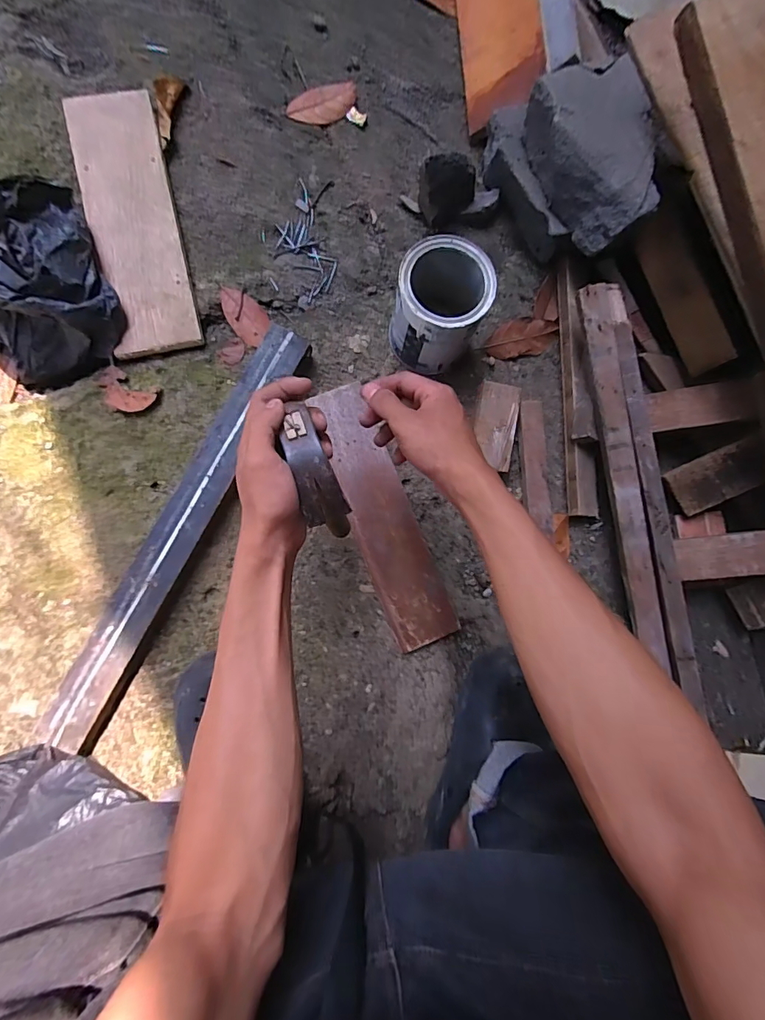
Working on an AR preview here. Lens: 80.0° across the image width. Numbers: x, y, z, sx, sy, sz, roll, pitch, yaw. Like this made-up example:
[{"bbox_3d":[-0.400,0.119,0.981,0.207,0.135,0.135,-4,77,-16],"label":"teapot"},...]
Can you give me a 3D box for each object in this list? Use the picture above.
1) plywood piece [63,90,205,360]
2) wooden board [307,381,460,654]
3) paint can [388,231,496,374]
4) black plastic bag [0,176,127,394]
[{"bbox_3d":[-0.330,-0.379,0.605,0.110,0.029,0.347,-13,86,-7],"label":"plywood piece"},{"bbox_3d":[0.000,0.005,0.603,0.087,0.017,0.348,-21,87,-7],"label":"wooden board"},{"bbox_3d":[0.067,-0.250,0.576,0.103,0.134,0.112,0,86,-5],"label":"paint can"},{"bbox_3d":[-0.443,-0.285,0.561,0.187,0.127,0.224,-23,87,-8],"label":"black plastic bag"}]

